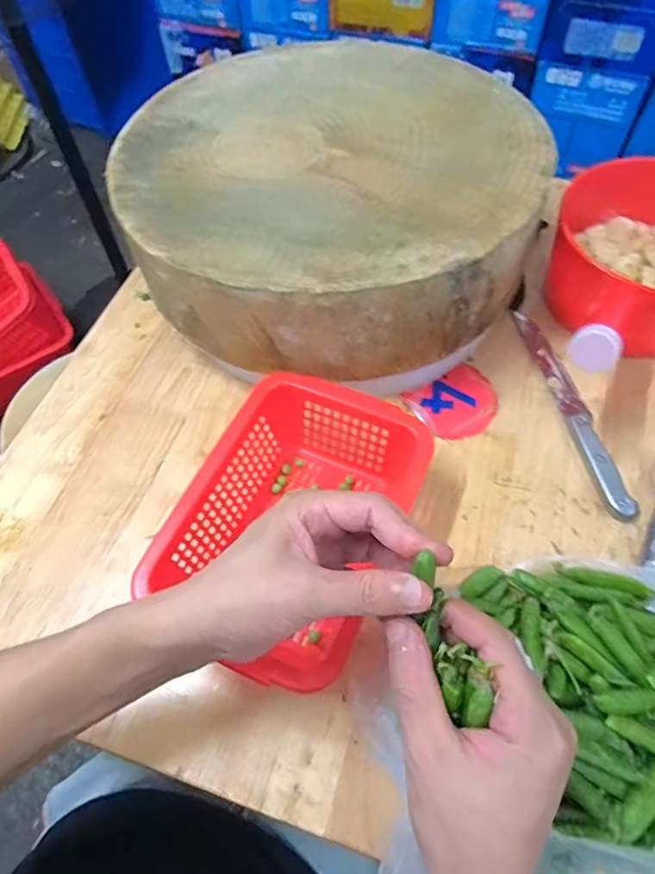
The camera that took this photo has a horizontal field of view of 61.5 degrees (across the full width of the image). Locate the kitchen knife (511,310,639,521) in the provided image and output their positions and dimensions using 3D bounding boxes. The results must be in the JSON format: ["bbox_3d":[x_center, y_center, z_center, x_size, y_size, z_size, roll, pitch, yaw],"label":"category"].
[{"bbox_3d":[0.235,-0.034,0.536,0.023,0.014,0.249,-10,58,-4],"label":"kitchen knife"}]

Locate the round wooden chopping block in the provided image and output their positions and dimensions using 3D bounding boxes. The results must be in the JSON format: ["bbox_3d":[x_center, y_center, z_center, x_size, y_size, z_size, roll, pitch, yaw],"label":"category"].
[{"bbox_3d":[0.006,-0.234,0.561,0.379,0.116,0.365,-1,58,2],"label":"round wooden chopping block"}]

